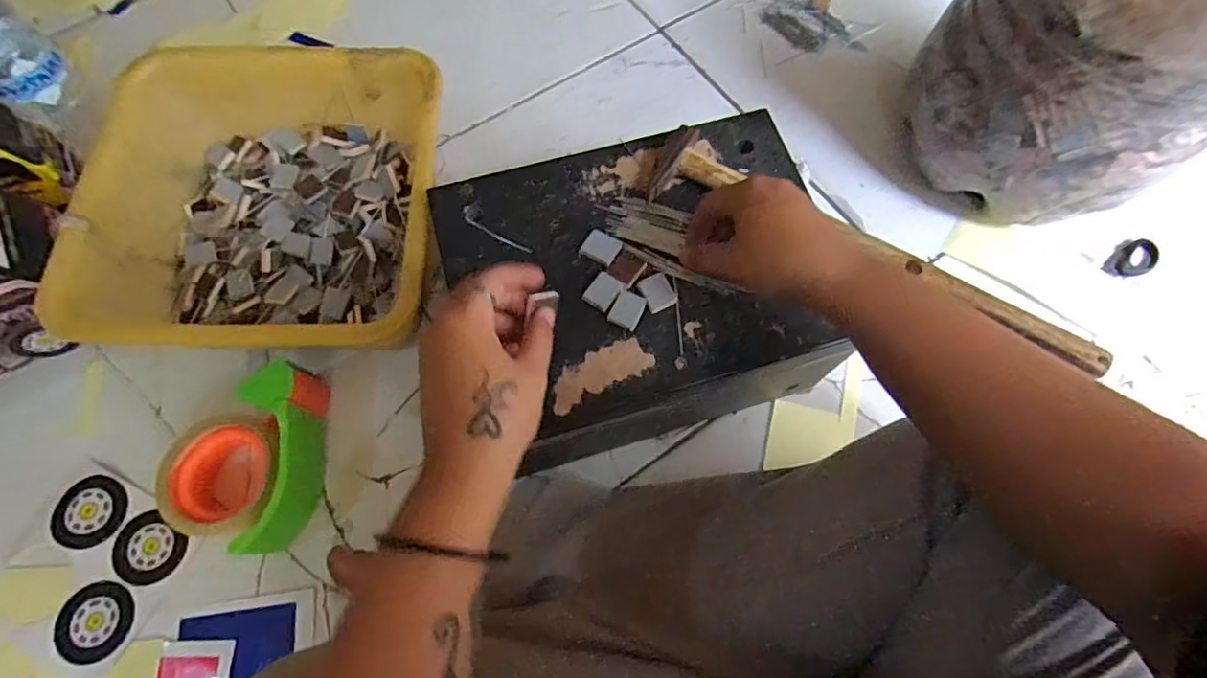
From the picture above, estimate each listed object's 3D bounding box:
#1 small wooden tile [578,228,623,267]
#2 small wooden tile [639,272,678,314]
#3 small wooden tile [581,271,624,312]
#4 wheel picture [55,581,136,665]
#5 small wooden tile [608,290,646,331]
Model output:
[{"bbox_3d":[-0.002,-0.066,0.408,0.025,0.004,0.023,29,72,10],"label":"small wooden tile"},{"bbox_3d":[0.038,-0.033,0.400,0.021,0.004,0.026,-24,71,-9],"label":"small wooden tile"},{"bbox_3d":[0.000,-0.034,0.399,0.020,0.004,0.026,32,72,11],"label":"small wooden tile"},{"bbox_3d":[-0.397,0.221,0.449,0.053,0.006,0.056,-13,70,-5],"label":"wheel picture"},{"bbox_3d":[0.017,-0.021,0.396,0.020,0.004,0.025,25,71,9],"label":"small wooden tile"}]

